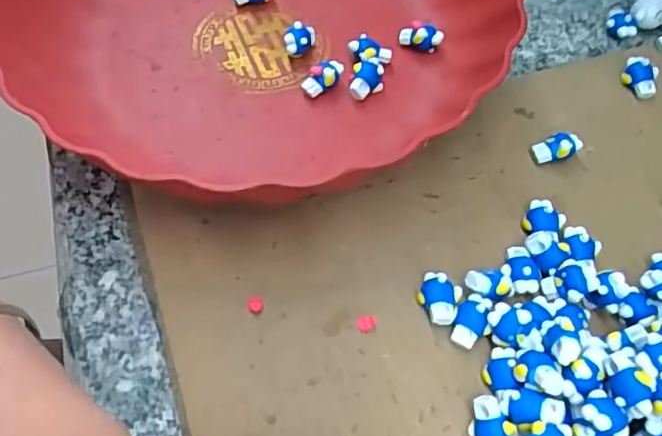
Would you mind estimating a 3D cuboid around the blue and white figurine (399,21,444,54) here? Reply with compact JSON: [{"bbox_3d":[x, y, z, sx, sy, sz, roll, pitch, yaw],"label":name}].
[{"bbox_3d":[0.047,-0.096,0.325,0.022,0.013,0.010,19,61,8],"label":"blue and white figurine"}]

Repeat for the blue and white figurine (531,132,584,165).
[{"bbox_3d":[0.107,-0.033,0.294,0.020,0.014,0.013,-26,64,-17],"label":"blue and white figurine"}]

